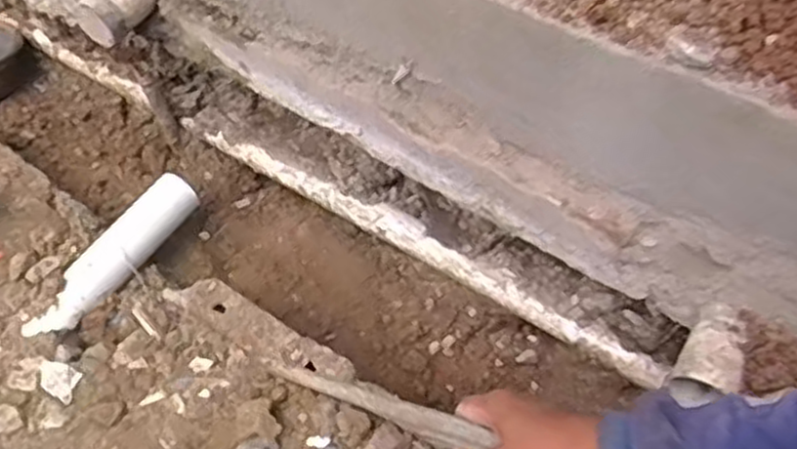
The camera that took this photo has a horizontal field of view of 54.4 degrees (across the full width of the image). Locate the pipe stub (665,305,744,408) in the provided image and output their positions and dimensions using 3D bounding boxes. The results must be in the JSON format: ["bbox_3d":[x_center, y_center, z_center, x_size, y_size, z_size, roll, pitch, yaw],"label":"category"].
[{"bbox_3d":[0.563,0.234,1.380,0.105,0.090,0.158,27,60,19],"label":"pipe stub"}]

